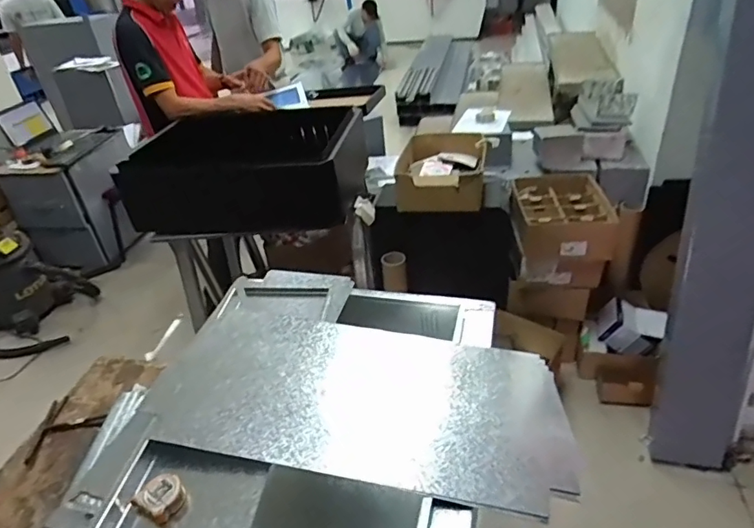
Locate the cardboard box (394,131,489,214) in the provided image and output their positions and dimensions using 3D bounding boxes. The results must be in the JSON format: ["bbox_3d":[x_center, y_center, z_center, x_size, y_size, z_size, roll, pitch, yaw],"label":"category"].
[{"bbox_3d":[0.235,-0.346,1.870,0.328,0.125,0.405,-1,34,8],"label":"cardboard box"}]

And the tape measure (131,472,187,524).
[{"bbox_3d":[-0.308,0.335,0.726,0.061,0.032,0.051,-32,42,-33],"label":"tape measure"}]

